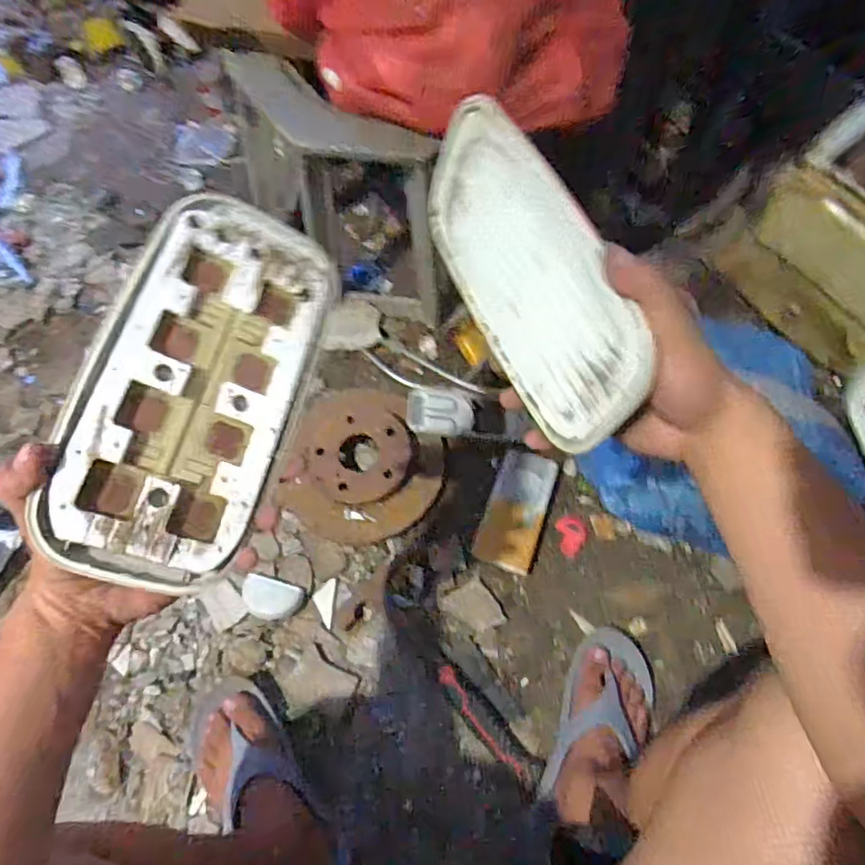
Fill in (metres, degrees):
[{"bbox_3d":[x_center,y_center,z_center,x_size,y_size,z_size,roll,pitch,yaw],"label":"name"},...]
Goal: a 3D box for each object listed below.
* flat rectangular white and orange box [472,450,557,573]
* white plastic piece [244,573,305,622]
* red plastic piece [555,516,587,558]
[{"bbox_3d":[0.124,0.113,0.816,0.081,0.017,0.168,18,80,9],"label":"flat rectangular white and orange box"},{"bbox_3d":[-0.224,0.230,0.770,0.078,0.017,0.053,13,66,7],"label":"white plastic piece"},{"bbox_3d":[0.205,0.151,0.816,0.041,0.013,0.056,-9,65,-3],"label":"red plastic piece"}]

